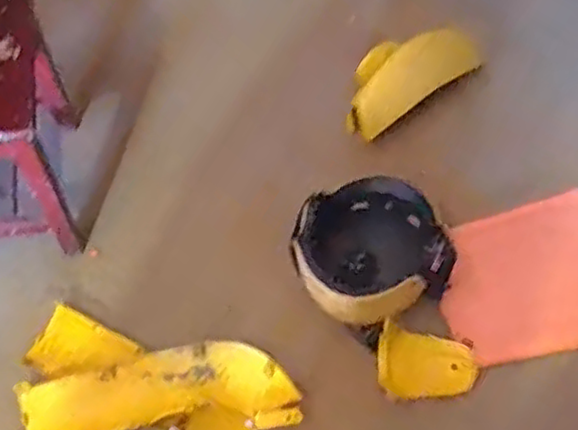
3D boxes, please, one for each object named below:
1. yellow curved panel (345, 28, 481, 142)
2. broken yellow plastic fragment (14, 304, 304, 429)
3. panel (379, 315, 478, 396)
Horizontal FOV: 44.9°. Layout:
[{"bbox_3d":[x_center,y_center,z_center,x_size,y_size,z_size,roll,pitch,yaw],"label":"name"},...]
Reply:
[{"bbox_3d":[0.204,-0.251,1.258,0.259,0.078,0.113,-34,67,7],"label":"yellow curved panel"},{"bbox_3d":[-0.189,0.234,1.025,0.396,0.049,0.207,-2,57,-3],"label":"broken yellow plastic fragment"},{"bbox_3d":[0.204,0.225,1.026,0.164,0.014,0.096,21,81,-17],"label":"panel"}]

